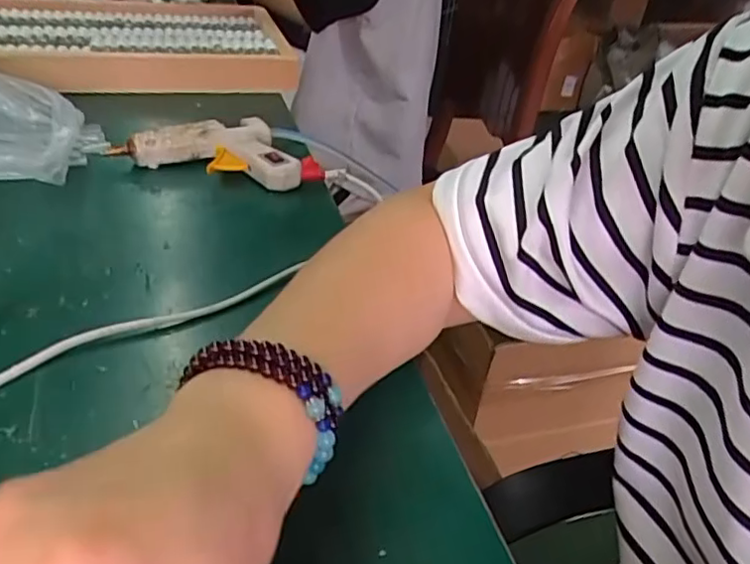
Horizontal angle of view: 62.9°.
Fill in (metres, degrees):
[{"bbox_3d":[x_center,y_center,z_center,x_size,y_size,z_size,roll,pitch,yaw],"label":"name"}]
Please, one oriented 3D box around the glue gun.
[{"bbox_3d":[-0.126,-0.114,0.524,0.168,0.034,0.075,10,32,6],"label":"glue gun"}]

